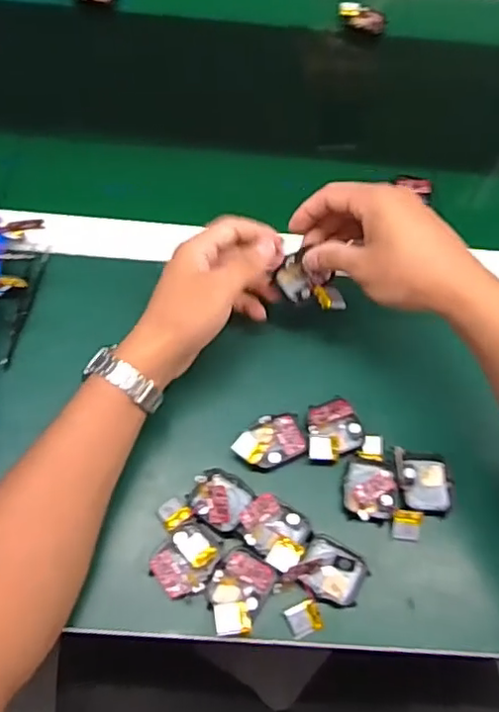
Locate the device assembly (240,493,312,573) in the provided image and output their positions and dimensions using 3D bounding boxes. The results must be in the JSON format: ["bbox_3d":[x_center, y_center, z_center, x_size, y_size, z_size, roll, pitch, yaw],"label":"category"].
[{"bbox_3d":[0.018,0.123,0.426,0.049,0.015,0.042,35,67,13],"label":"device assembly"}]

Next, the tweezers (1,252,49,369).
[{"bbox_3d":[-0.188,-0.039,0.503,0.009,0.014,0.109,10,64,1],"label":"tweezers"}]

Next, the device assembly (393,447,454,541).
[{"bbox_3d":[0.130,0.103,0.447,0.045,0.020,0.066,5,64,-1],"label":"device assembly"}]

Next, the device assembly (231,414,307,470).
[{"bbox_3d":[0.015,0.065,0.457,0.054,0.012,0.037,-13,65,-10],"label":"device assembly"}]

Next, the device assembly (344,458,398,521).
[{"bbox_3d":[0.090,0.099,0.447,0.038,0.014,0.044,8,64,0],"label":"device assembly"}]

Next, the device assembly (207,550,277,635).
[{"bbox_3d":[-0.008,0.160,0.408,0.038,0.011,0.052,26,65,9],"label":"device assembly"}]

